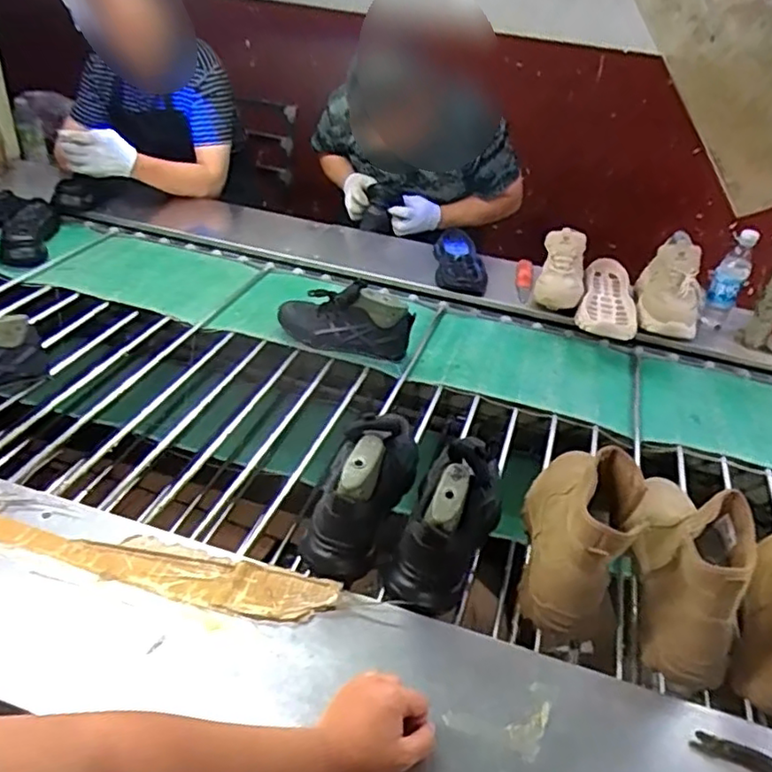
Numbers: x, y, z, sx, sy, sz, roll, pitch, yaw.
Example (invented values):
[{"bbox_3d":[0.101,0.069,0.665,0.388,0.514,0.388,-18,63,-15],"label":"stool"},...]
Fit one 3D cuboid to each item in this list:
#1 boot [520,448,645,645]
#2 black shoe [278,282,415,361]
[{"bbox_3d":[0.238,0.162,0.787,0.111,0.160,0.229,13,37,12],"label":"boot"},{"bbox_3d":[-0.075,-0.127,1.244,0.249,0.117,0.088,9,36,6],"label":"black shoe"}]

